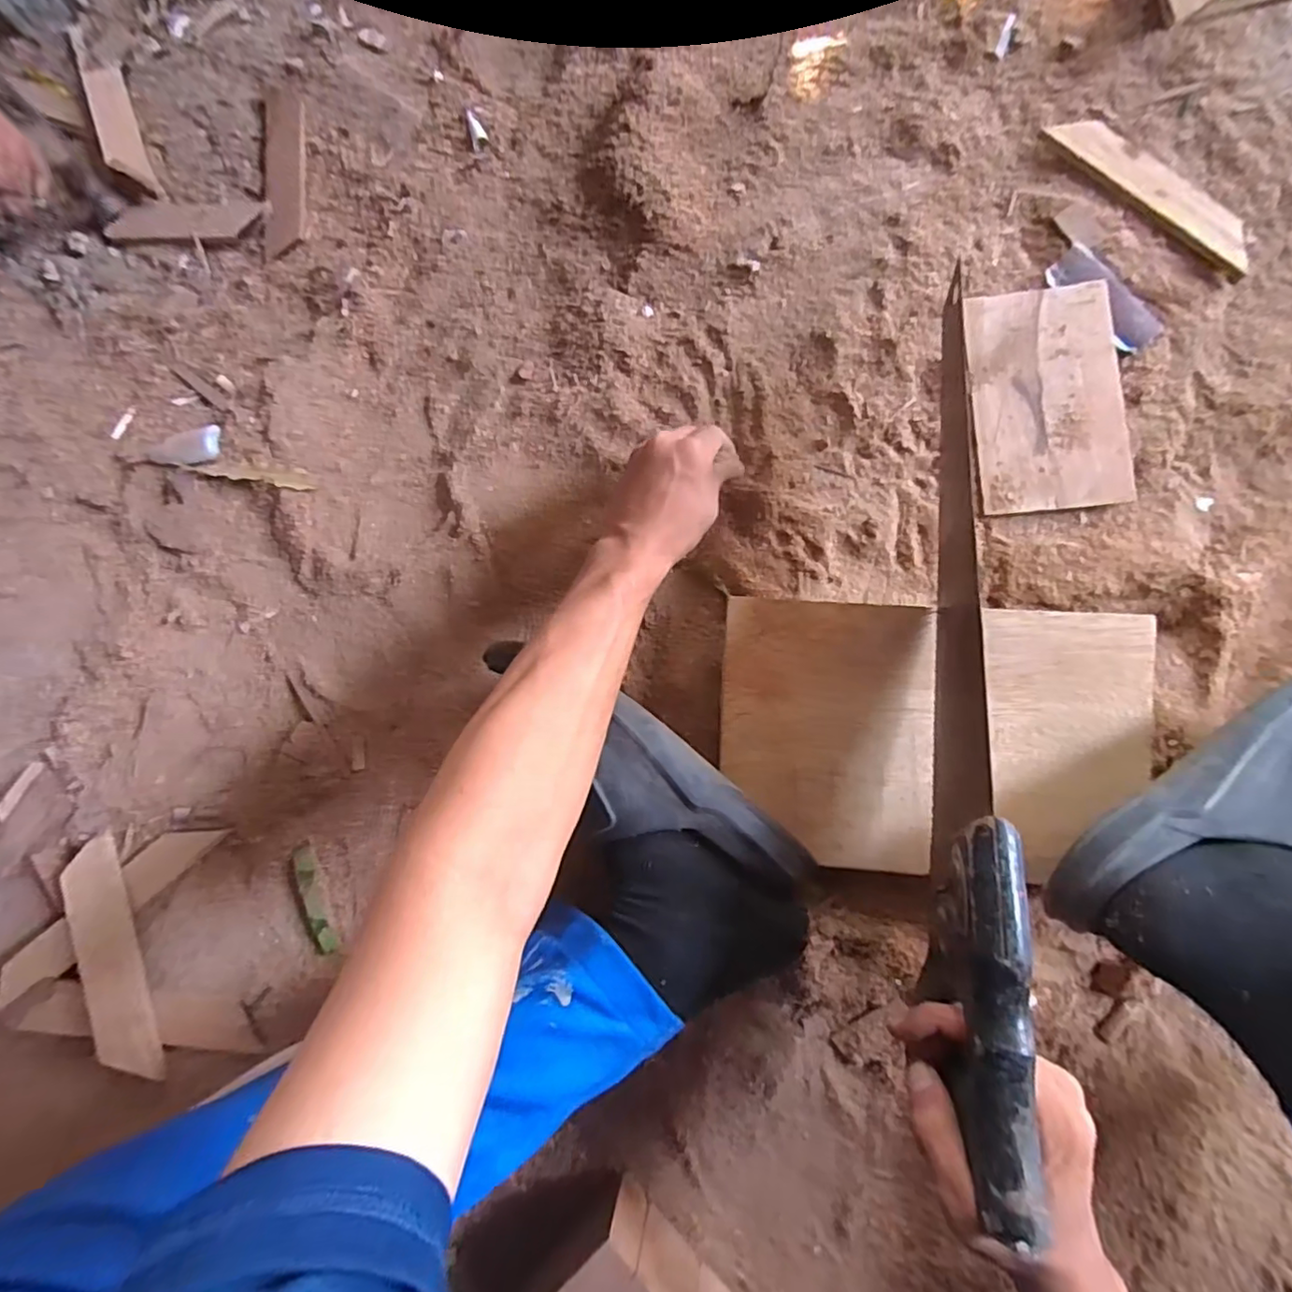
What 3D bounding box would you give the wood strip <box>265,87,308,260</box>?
[{"bbox_3d":[-0.343,-0.458,0.570,0.043,0.005,0.172,-5,82,4],"label":"wood strip"}]

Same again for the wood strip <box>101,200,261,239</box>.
[{"bbox_3d":[-0.451,-0.416,0.580,0.158,0.006,0.043,8,83,6],"label":"wood strip"}]

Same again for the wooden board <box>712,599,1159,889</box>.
[{"bbox_3d":[0.200,0.066,0.424,0.285,0.009,0.186,3,89,6],"label":"wooden board"}]

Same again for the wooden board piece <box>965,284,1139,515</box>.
[{"bbox_3d":[0.324,-0.201,0.483,0.112,0.013,0.185,-3,82,4],"label":"wooden board piece"}]

